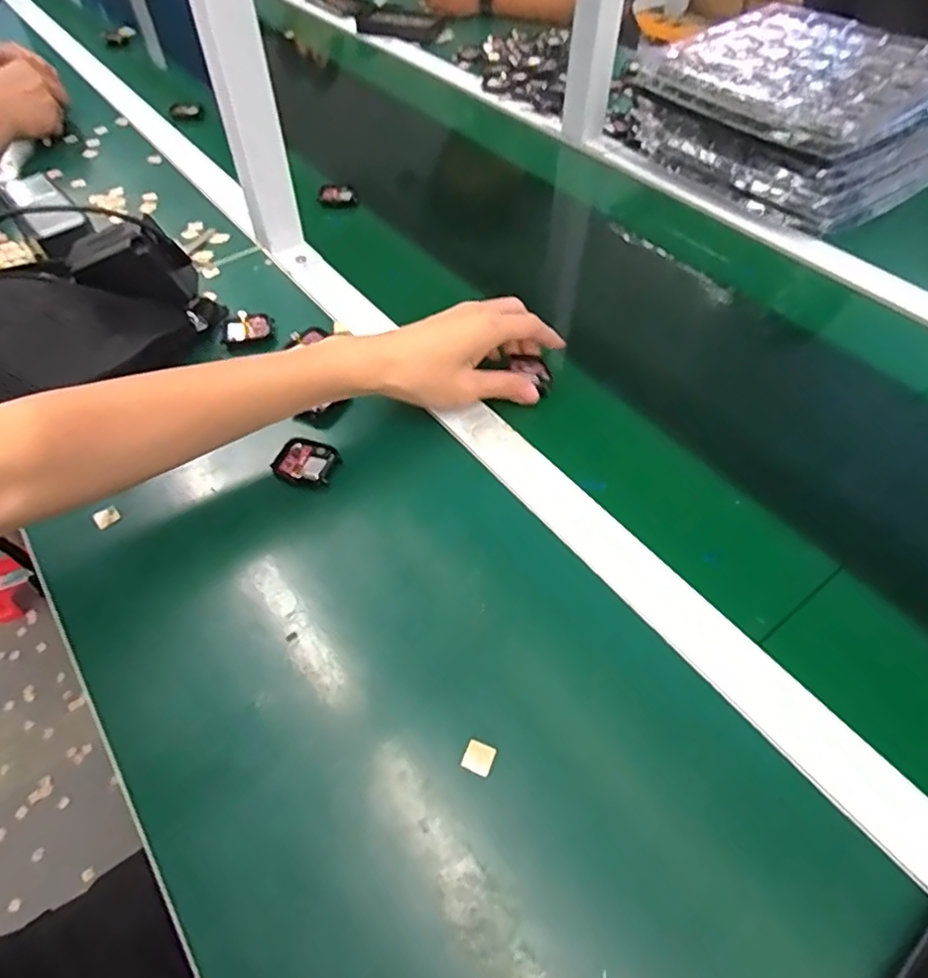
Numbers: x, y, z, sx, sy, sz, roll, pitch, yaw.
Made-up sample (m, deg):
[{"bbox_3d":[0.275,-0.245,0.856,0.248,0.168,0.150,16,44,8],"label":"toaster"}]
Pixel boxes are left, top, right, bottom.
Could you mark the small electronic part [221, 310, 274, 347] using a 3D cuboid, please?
[{"bbox_3d":[-0.201,-0.148,0.578,0.046,0.010,0.037,-21,54,-16],"label":"small electronic part"}]

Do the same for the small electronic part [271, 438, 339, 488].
[{"bbox_3d":[-0.120,-0.020,0.477,0.043,0.013,0.036,13,52,10],"label":"small electronic part"}]

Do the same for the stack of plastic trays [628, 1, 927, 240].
[{"bbox_3d":[0.403,-0.453,0.753,0.270,0.110,0.297,-34,59,-24],"label":"stack of plastic trays"}]

